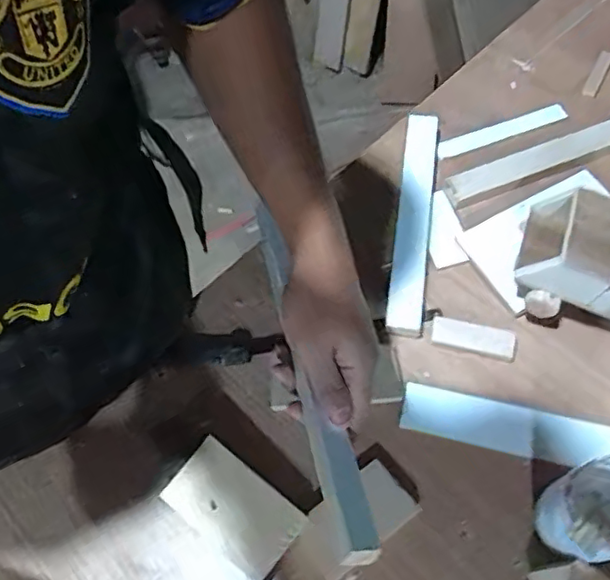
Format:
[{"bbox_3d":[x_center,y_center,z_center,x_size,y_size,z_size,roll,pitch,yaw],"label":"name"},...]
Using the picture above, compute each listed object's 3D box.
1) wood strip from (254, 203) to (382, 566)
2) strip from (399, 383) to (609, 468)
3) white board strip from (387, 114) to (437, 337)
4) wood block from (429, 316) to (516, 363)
[{"bbox_3d":[-0.003,0.049,0.448,0.027,0.026,0.301,-15,49,-5],"label":"wood strip"},{"bbox_3d":[0.233,0.133,0.530,0.289,0.013,0.045,13,62,11],"label":"strip"},{"bbox_3d":[0.118,-0.079,0.648,0.036,0.015,0.269,8,64,5],"label":"white board strip"},{"bbox_3d":[0.164,0.047,0.586,0.080,0.007,0.031,13,62,11],"label":"wood block"}]

